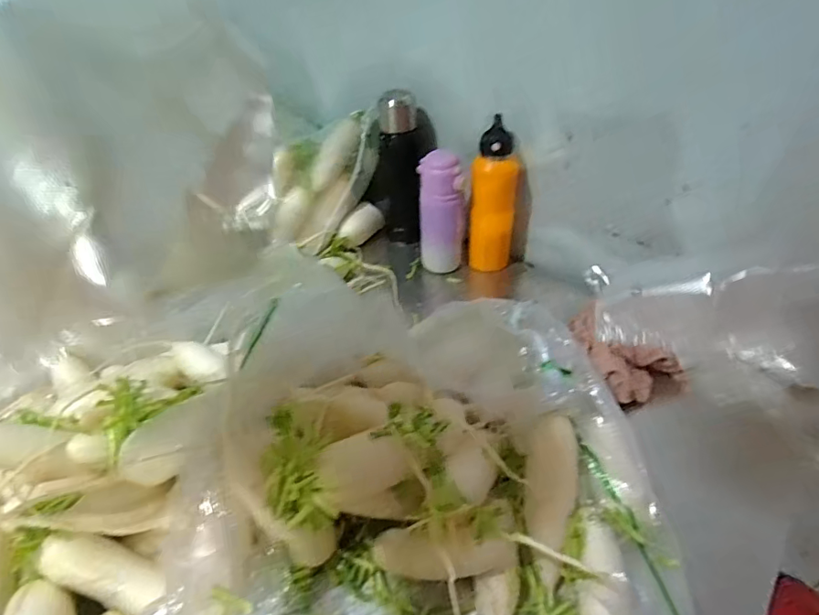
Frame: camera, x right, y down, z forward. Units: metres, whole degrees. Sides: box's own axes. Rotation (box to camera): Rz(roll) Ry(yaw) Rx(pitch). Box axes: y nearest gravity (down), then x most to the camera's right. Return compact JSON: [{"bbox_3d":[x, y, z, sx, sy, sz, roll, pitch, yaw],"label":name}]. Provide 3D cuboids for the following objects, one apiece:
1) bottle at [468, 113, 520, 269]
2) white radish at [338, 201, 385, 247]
[{"bbox_3d":[0.142,-0.182,0.865,0.079,0.245,0.066,6,43,9],"label":"bottle"},{"bbox_3d":[-0.092,-0.159,0.984,0.046,0.047,0.094,21,48,24],"label":"white radish"}]

